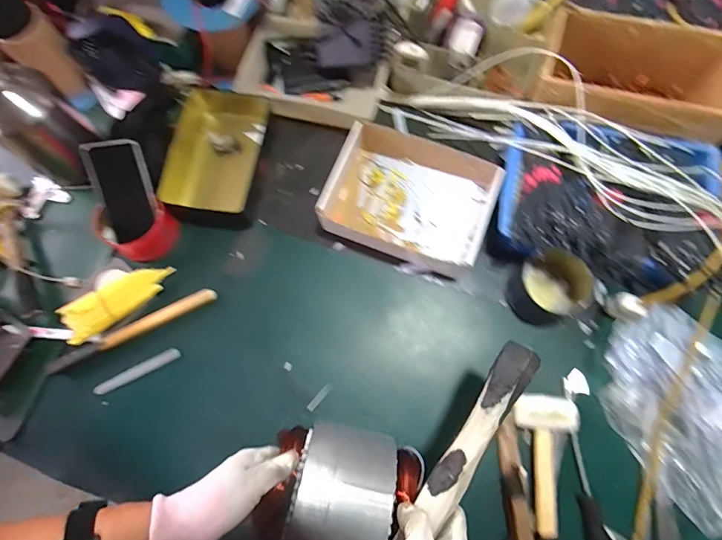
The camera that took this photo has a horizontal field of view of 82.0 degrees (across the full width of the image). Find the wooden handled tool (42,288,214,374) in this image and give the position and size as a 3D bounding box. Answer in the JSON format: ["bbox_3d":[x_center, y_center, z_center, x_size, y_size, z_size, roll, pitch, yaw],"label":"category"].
[{"bbox_3d":[-0.356,0.095,0.647,0.268,0.014,0.021,-26,75,-5],"label":"wooden handled tool"}]

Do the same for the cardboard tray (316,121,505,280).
[{"bbox_3d":[0.076,-0.112,0.662,0.253,0.072,0.190,24,76,8],"label":"cardboard tray"}]

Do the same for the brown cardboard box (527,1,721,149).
[{"bbox_3d":[0.419,-0.282,0.663,0.290,0.139,0.172,13,75,5],"label":"brown cardboard box"}]

